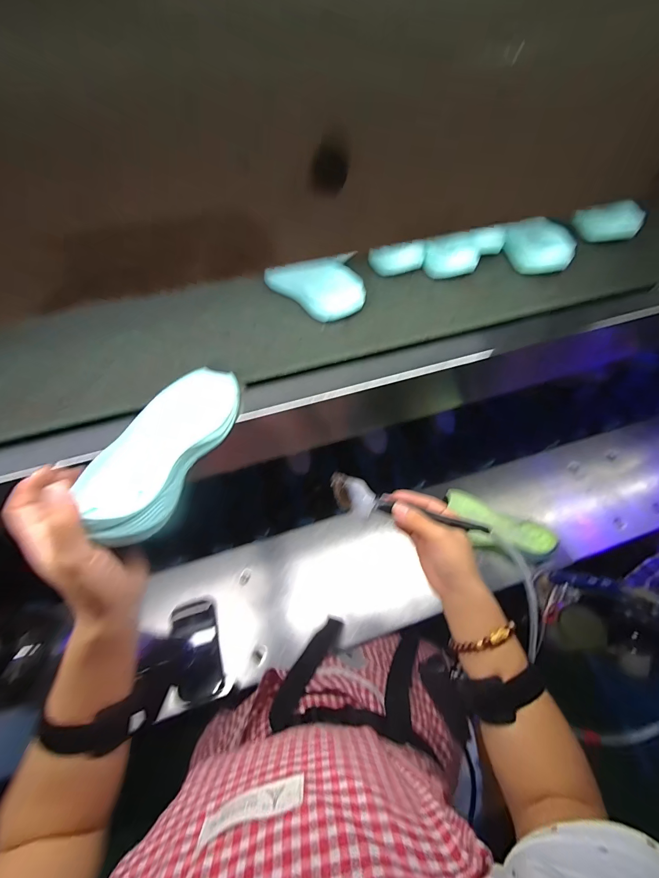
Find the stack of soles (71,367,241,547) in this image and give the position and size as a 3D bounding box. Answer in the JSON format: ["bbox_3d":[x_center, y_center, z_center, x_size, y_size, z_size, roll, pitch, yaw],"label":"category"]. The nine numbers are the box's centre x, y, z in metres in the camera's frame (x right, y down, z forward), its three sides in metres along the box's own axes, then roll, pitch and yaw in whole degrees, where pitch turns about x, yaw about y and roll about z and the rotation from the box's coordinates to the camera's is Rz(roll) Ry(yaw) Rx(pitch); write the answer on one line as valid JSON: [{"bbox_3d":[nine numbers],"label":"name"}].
[{"bbox_3d":[-0.153,0.004,0.330,0.084,0.034,0.209,5,42,5],"label":"stack of soles"}]

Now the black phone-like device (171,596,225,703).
[{"bbox_3d":[-0.238,0.375,0.627,0.079,0.012,0.159,-12,61,-14],"label":"black phone-like device"}]

